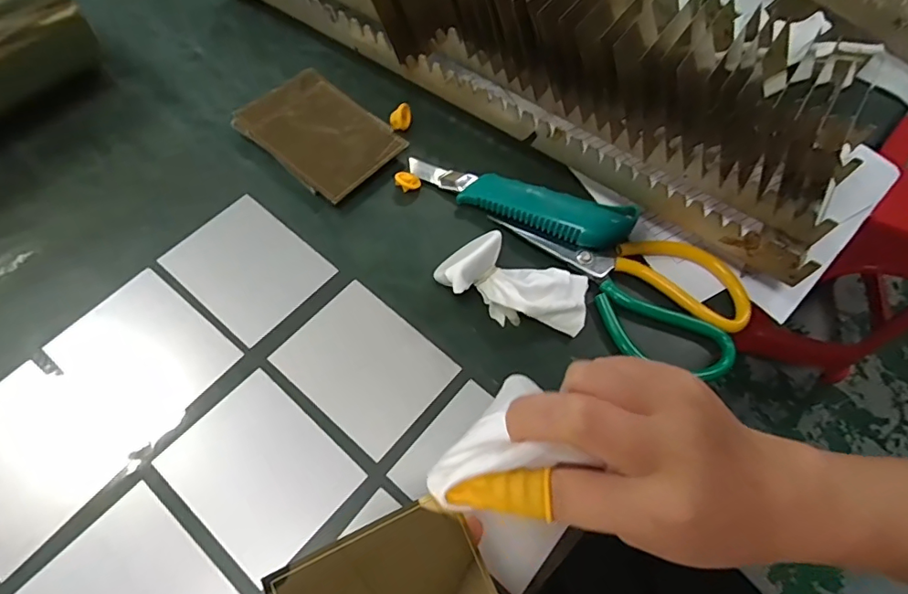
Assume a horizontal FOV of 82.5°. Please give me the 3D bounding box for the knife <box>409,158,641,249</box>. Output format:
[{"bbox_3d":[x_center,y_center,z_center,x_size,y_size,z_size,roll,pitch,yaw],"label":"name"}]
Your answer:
[{"bbox_3d":[0.048,-0.072,0.395,0.175,0.016,0.041,16,63,4],"label":"knife"}]

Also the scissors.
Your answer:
[{"bbox_3d":[0.117,-0.011,0.369,0.179,0.015,0.098,21,64,6],"label":"scissors"}]

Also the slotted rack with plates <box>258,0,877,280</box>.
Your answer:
[{"bbox_3d":[0.044,-0.212,0.393,0.539,0.127,0.122,32,65,11],"label":"slotted rack with plates"}]

